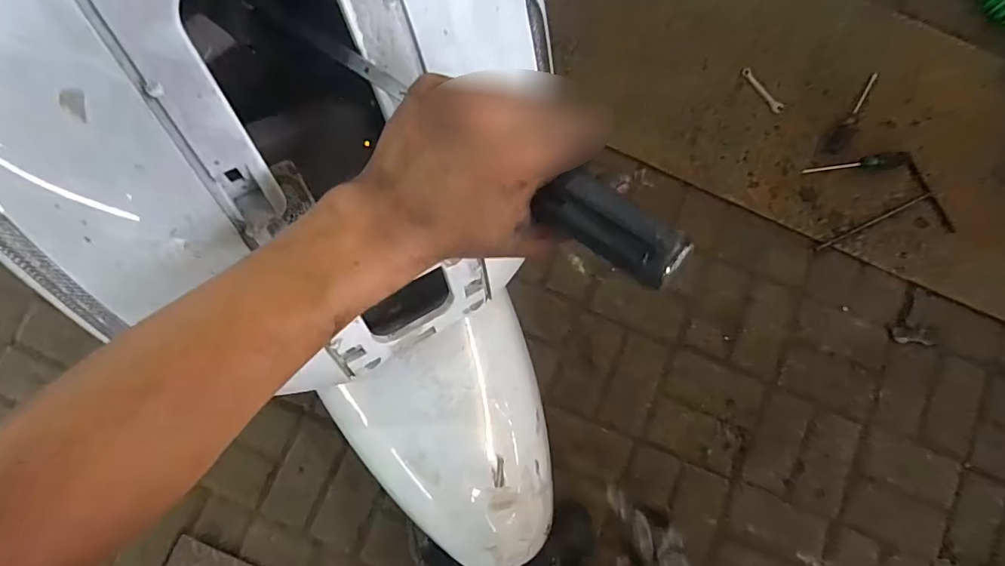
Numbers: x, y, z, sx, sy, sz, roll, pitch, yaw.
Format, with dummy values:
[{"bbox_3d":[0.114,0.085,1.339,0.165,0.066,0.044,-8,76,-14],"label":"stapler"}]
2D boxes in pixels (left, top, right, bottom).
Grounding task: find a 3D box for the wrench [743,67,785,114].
[{"bbox_3d":[0.599,-0.445,1.110,0.030,0.009,0.126,-37,85,-6],"label":"wrench"}]

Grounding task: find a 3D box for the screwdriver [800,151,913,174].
[{"bbox_3d":[0.803,-0.274,1.093,0.235,0.029,0.029,-5,82,-2],"label":"screwdriver"}]

